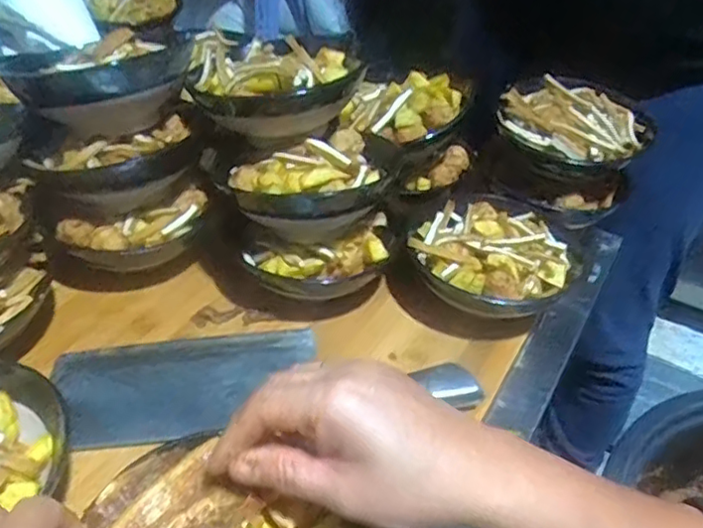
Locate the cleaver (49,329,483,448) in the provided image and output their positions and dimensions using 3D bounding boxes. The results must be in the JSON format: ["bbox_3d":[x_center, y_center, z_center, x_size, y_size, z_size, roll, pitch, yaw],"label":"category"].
[{"bbox_3d":[-0.058,0.072,0.417,0.262,0.026,0.079,-1,39,-7],"label":"cleaver"}]

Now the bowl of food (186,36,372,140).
[{"bbox_3d":[-0.058,-0.136,0.488,0.128,0.047,0.111,-1,39,-6],"label":"bowl of food"}]

